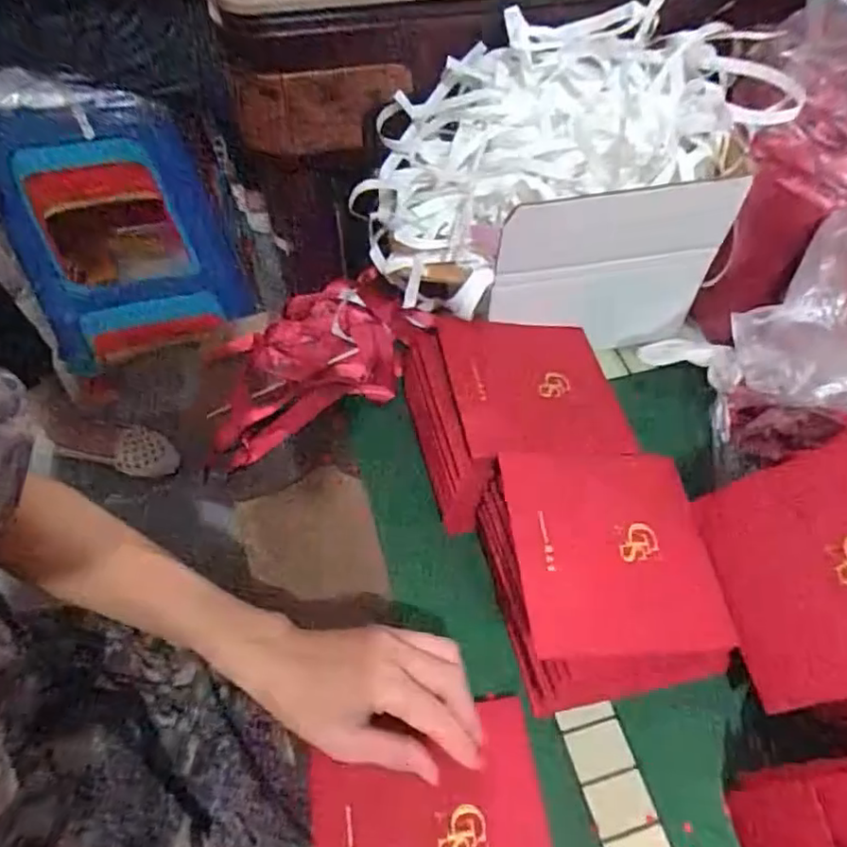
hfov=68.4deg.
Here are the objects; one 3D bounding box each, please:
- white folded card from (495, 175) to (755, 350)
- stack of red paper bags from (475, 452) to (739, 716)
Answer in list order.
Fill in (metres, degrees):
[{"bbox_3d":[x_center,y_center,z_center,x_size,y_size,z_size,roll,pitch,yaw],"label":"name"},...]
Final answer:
[{"bbox_3d":[0.148,-0.118,0.513,0.180,0.169,0.016,-9,57,-7],"label":"white folded card"},{"bbox_3d":[0.121,0.100,0.433,0.145,0.066,0.156,-7,57,-5],"label":"stack of red paper bags"}]

